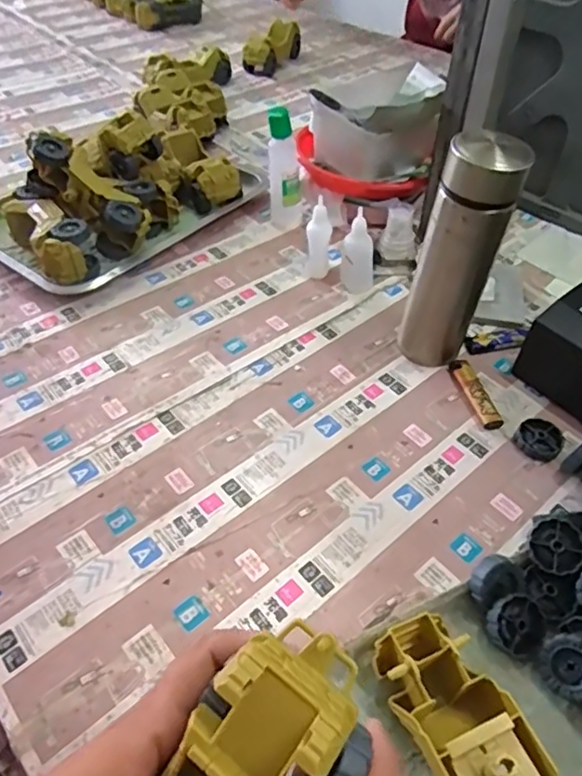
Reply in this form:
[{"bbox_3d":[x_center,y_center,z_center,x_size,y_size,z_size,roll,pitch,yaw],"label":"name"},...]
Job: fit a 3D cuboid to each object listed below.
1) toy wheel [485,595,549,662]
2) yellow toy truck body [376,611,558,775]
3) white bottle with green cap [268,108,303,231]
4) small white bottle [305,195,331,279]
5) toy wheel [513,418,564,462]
[{"bbox_3d":[0.153,0.161,0.397,0.038,0.028,0.035,0,47,0],"label":"toy wheel"},{"bbox_3d":[0.109,0.219,0.328,0.056,0.054,0.177,-18,50,-17],"label":"yellow toy truck body"},{"bbox_3d":[-0.006,-0.258,0.721,0.041,0.150,0.037,-8,48,-8],"label":"white bottle with green cap"},{"bbox_3d":[0.030,-0.164,0.660,0.026,0.084,0.028,3,47,2],"label":"small white bottle"},{"bbox_3d":[0.221,0.045,0.524,0.039,0.013,0.038,0,47,0],"label":"toy wheel"}]

